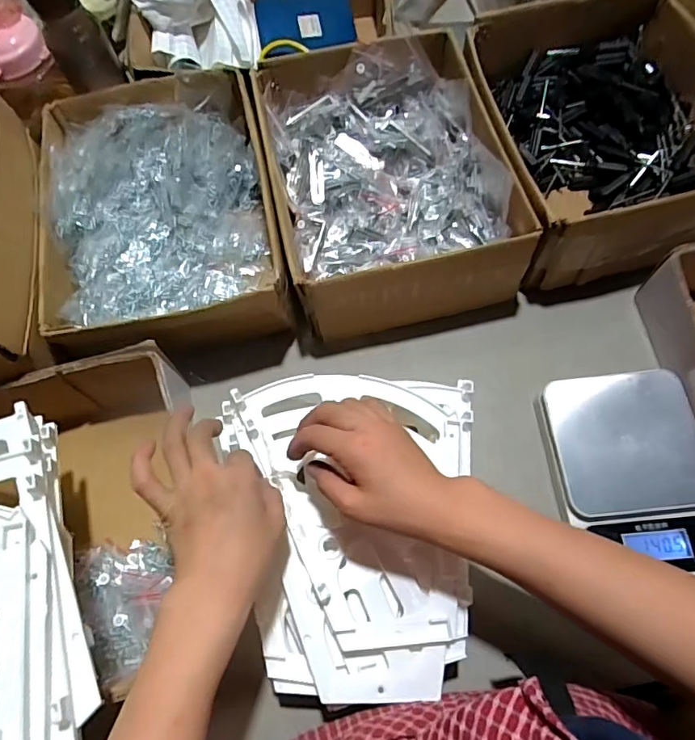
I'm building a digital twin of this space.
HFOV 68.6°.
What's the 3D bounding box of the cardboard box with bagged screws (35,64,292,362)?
[{"bbox_3d":[-0.210,-0.177,0.592,0.243,0.104,0.326,-12,70,-7],"label":"cardboard box with bagged screws"}]

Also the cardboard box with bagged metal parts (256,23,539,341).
[{"bbox_3d":[0.039,-0.226,0.604,0.255,0.109,0.338,-11,70,-6],"label":"cardboard box with bagged metal parts"}]

